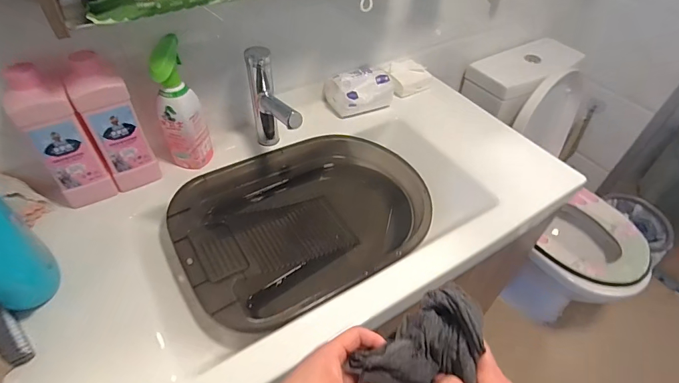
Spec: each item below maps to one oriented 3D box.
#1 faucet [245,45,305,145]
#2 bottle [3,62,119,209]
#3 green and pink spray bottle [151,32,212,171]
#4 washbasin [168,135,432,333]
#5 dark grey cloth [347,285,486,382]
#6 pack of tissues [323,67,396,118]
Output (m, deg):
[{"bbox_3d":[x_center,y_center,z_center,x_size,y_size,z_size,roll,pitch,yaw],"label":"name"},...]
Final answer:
[{"bbox_3d":[-0.118,-0.136,0.704,0.047,0.201,0.160,-17,51,-18],"label":"faucet"},{"bbox_3d":[-0.436,-0.079,0.596,0.080,0.239,0.053,-30,56,-27],"label":"bottle"},{"bbox_3d":[-0.288,-0.150,0.677,0.078,0.222,0.089,-19,51,-19],"label":"green and pink spray bottle"},{"bbox_3d":[-0.058,0.055,0.719,0.453,0.099,0.339,-31,56,-27],"label":"washbasin"},{"bbox_3d":[0.068,0.143,0.336,0.096,0.066,0.142,16,49,11],"label":"dark grey cloth"},{"bbox_3d":[0.045,-0.242,0.892,0.145,0.074,0.105,-20,52,-20],"label":"pack of tissues"}]

